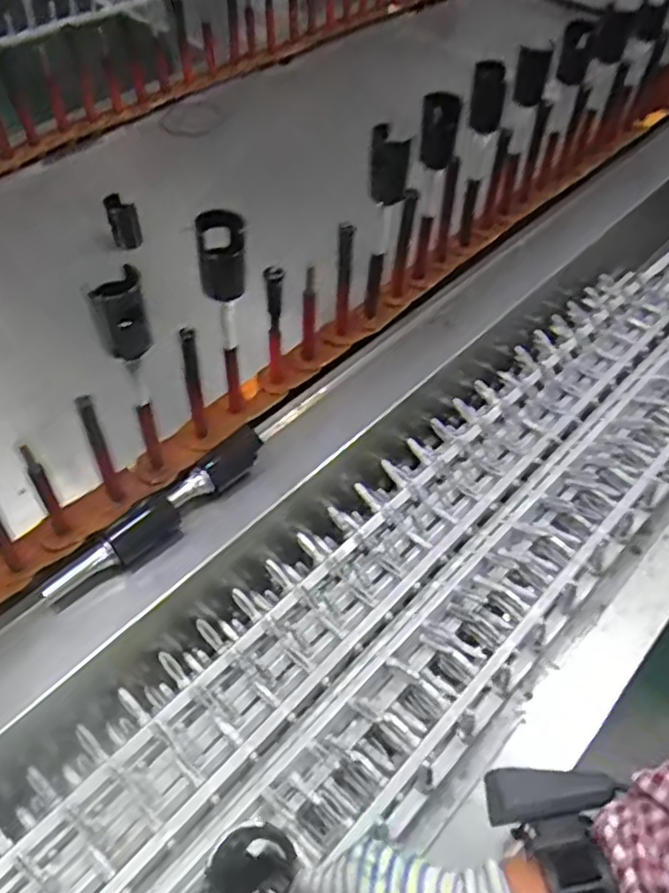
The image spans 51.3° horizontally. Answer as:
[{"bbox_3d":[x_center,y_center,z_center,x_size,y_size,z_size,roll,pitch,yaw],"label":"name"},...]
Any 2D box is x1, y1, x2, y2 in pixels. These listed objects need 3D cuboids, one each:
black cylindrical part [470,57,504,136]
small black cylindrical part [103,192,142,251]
[{"bbox_3d":[0.178,-0.408,0.816,0.037,0.086,0.037,10,49,6],"label":"black cylindrical part"},{"bbox_3d":[-0.293,-0.309,0.973,0.040,0.077,0.033,-13,51,-13],"label":"small black cylindrical part"}]

